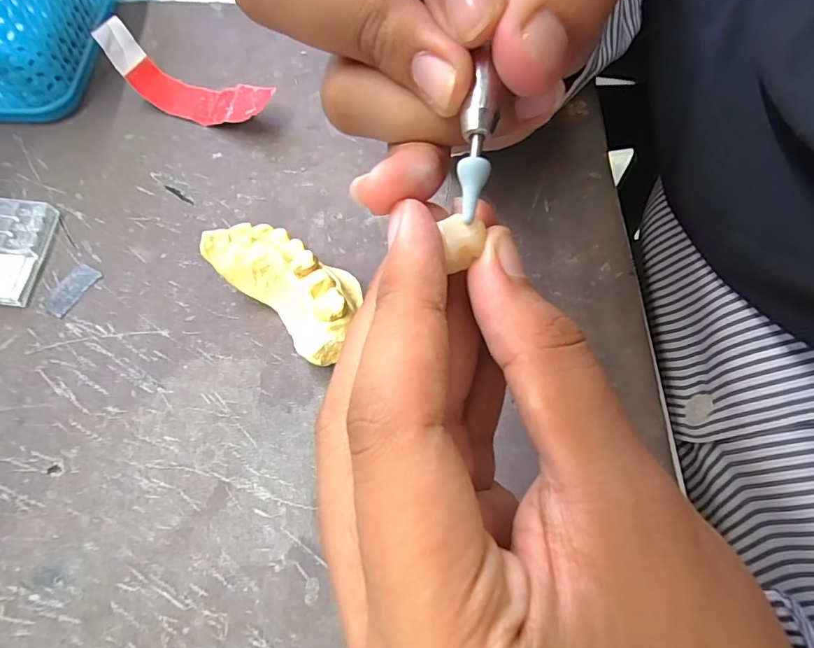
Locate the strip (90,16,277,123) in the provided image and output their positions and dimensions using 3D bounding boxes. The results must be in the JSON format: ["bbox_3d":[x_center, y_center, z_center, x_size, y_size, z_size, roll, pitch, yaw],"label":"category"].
[{"bbox_3d":[-0.102,-0.114,0.221,0.069,0.028,0.025,15,68,3],"label":"strip"}]

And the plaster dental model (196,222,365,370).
[{"bbox_3d":[-0.044,-0.016,0.185,0.066,0.026,0.034,42,72,13],"label":"plaster dental model"}]

